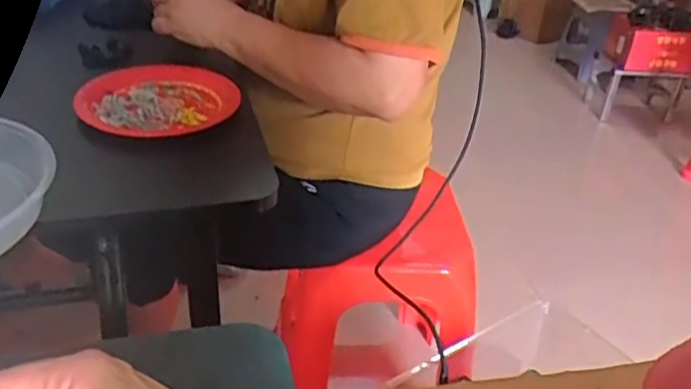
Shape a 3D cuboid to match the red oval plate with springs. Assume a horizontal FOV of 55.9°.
[{"bbox_3d":[-0.207,-0.107,0.703,0.162,0.012,0.151,-19,40,-32],"label":"red oval plate with springs"}]

